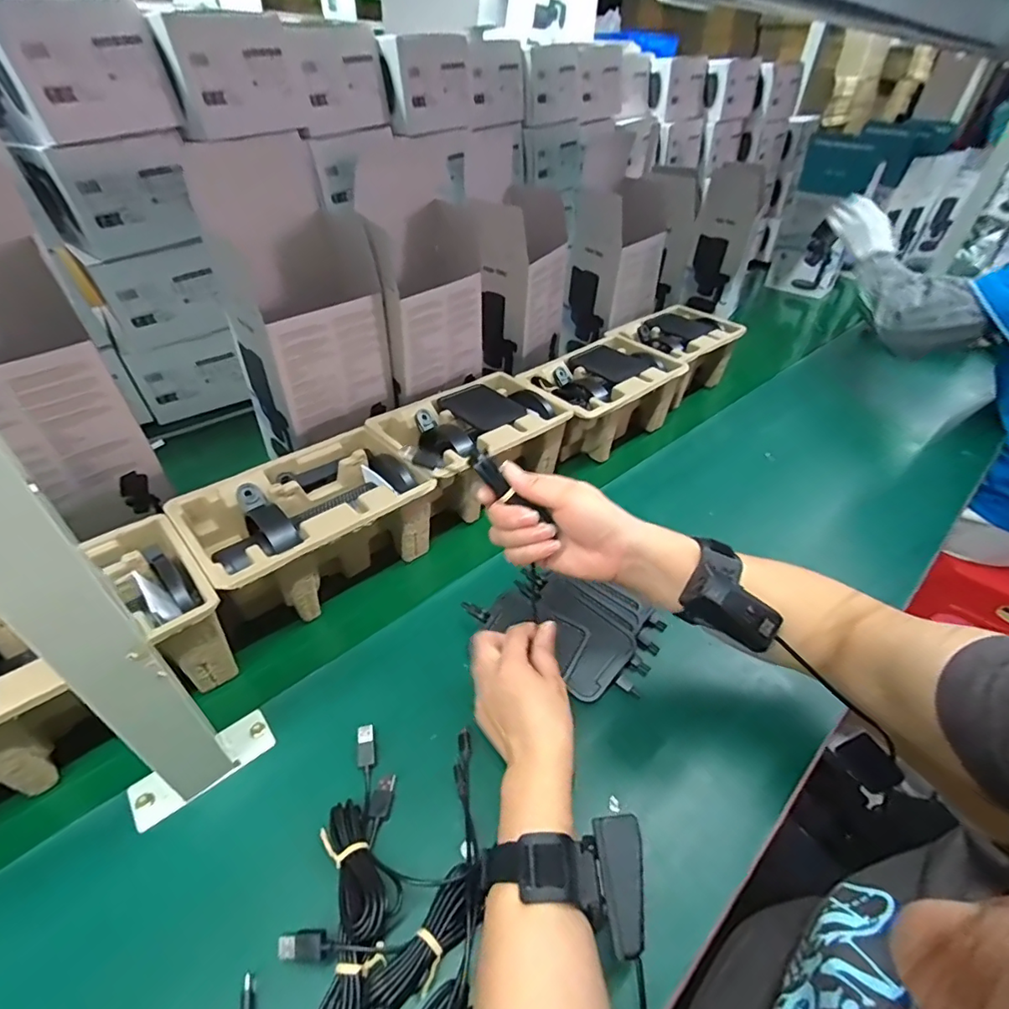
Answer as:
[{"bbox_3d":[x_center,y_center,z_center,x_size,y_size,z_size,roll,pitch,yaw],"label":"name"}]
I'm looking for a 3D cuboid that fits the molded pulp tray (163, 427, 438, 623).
[{"bbox_3d":[-0.199,0.022,0.542,0.230,0.103,0.142,-31,51,-31],"label":"molded pulp tray"}]

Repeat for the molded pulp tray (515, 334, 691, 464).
[{"bbox_3d":[0.143,-0.163,0.772,0.236,0.102,0.157,-28,50,-29],"label":"molded pulp tray"}]

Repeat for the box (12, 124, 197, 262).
[{"bbox_3d":[-0.491,-0.395,0.635,0.118,0.111,0.149,26,47,25],"label":"box"}]

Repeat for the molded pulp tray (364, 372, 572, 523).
[{"bbox_3d":[-0.036,-0.083,0.651,0.147,0.085,0.218,34,51,31],"label":"molded pulp tray"}]

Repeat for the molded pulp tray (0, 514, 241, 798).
[{"bbox_3d":[-0.359,0.125,0.410,0.227,0.103,0.147,-32,52,-32],"label":"molded pulp tray"}]

